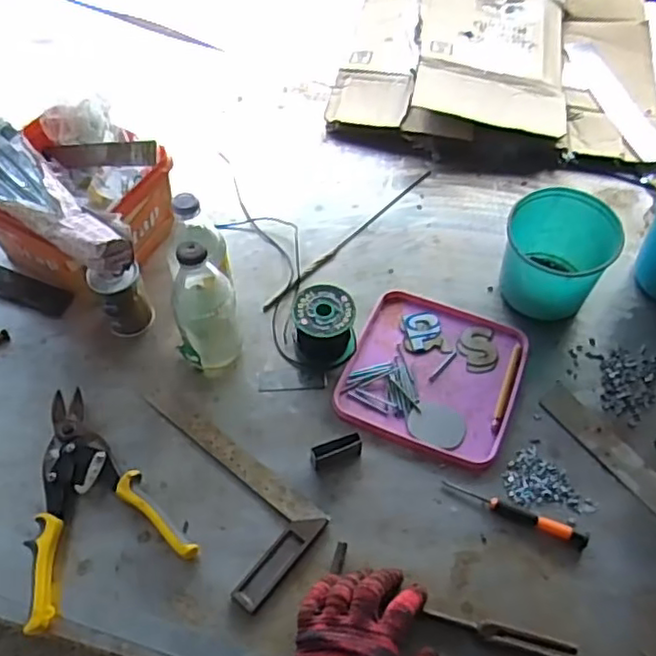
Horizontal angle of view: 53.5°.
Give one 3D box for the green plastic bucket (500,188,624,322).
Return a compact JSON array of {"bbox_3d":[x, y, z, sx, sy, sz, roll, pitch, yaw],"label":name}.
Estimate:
[{"bbox_3d":[0.260,-0.078,0.764,0.117,0.106,0.130,25,61,16],"label":"green plastic bucket"}]

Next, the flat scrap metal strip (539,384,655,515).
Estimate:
[{"bbox_3d":[0.314,0.143,0.678,0.040,0.010,0.214,-32,63,-19],"label":"flat scrap metal strip"}]

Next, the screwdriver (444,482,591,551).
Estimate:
[{"bbox_3d":[0.187,0.183,0.647,0.143,0.018,0.014,21,60,13],"label":"screwdriver"}]

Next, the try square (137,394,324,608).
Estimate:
[{"bbox_3d":[-0.124,0.164,0.662,0.236,0.011,0.112,35,64,20],"label":"try square"}]

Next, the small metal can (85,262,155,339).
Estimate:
[{"bbox_3d":[-0.230,-0.031,0.740,0.058,0.099,0.048,-21,60,-13],"label":"small metal can"}]

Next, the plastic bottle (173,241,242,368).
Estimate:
[{"bbox_3d":[-0.134,-0.026,0.692,0.075,0.172,0.072,-13,58,-8],"label":"plastic bottle"}]

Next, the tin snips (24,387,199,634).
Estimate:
[{"bbox_3d":[-0.245,0.163,0.652,0.147,0.026,0.218,-24,60,-15],"label":"tin snips"}]

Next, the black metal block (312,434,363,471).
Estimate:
[{"bbox_3d":[0.009,0.127,0.678,0.055,0.026,0.017,-15,59,-9],"label":"black metal block"}]

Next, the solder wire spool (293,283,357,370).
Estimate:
[{"bbox_3d":[-0.004,-0.002,0.740,0.067,0.065,0.073,0,57,0],"label":"solder wire spool"}]

